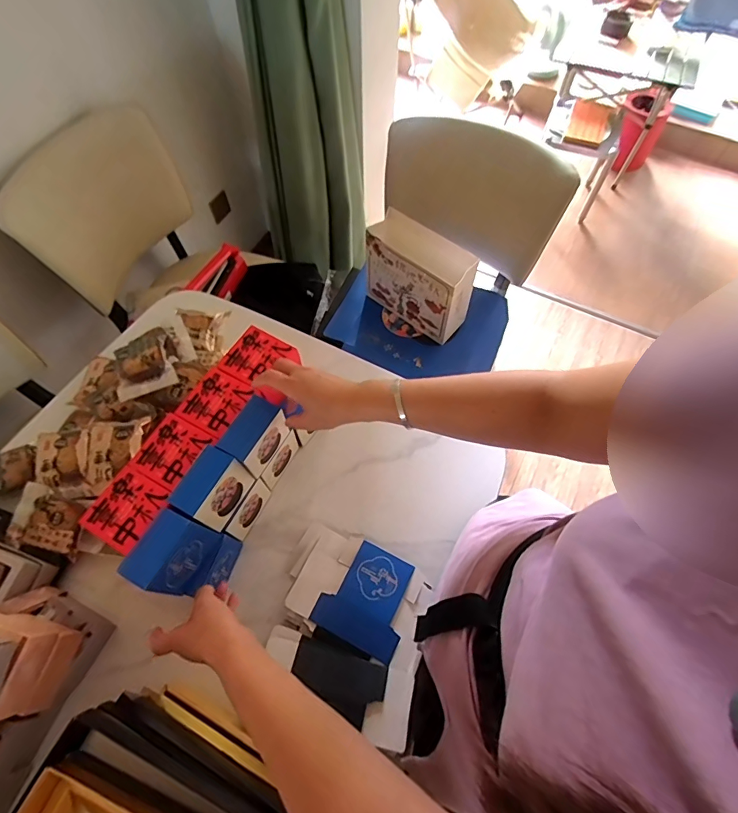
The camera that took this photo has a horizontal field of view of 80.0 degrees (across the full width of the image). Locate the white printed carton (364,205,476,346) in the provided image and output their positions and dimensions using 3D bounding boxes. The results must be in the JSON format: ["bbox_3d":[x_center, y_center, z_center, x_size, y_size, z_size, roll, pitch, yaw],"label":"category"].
[{"bbox_3d":[0.124,-0.322,1.100,0.272,0.211,0.113,39,69,17],"label":"white printed carton"}]

